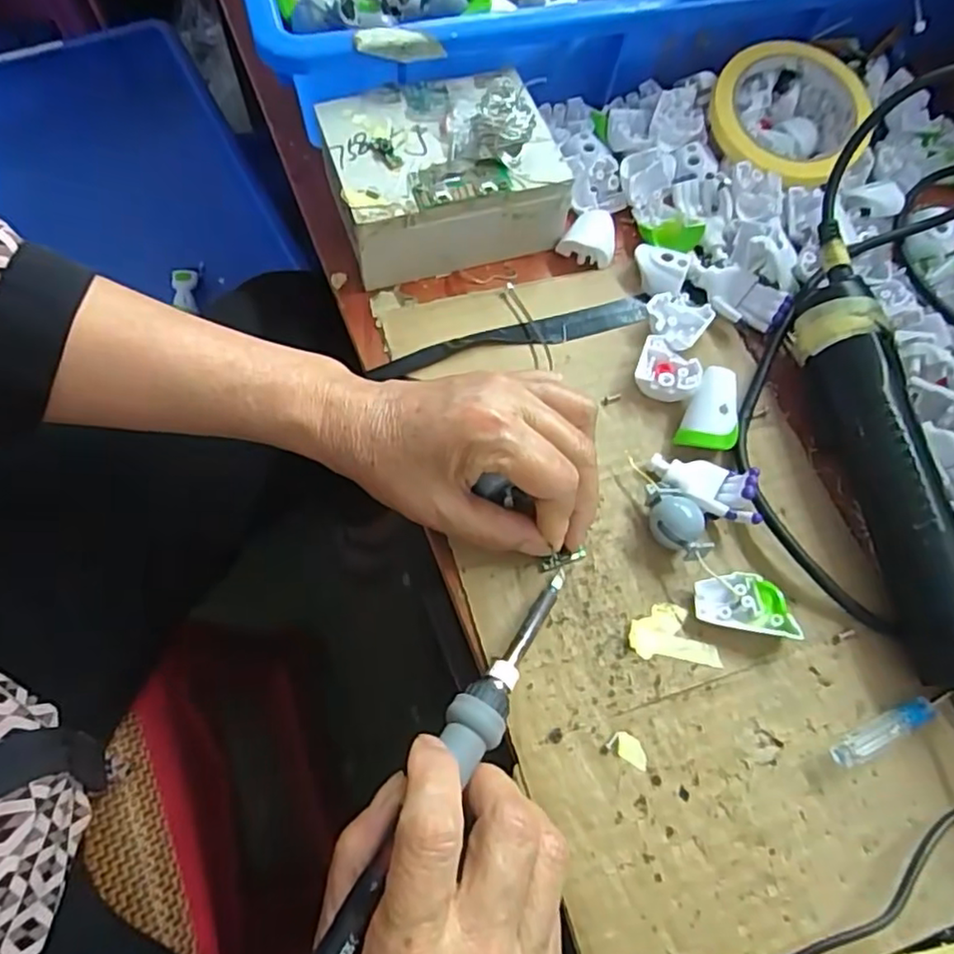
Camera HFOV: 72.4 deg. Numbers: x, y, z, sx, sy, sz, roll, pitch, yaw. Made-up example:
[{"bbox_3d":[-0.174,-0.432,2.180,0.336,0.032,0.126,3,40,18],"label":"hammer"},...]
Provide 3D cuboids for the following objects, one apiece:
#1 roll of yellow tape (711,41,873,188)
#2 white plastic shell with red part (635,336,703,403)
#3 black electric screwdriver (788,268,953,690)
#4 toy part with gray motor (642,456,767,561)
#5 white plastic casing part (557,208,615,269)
[{"bbox_3d":[0.199,-0.225,0.402,0.094,0.025,0.099,2,65,-4],"label":"roll of yellow tape"},{"bbox_3d":[0.101,-0.056,0.345,0.032,0.015,0.030,2,65,-4],"label":"white plastic shell with red part"},{"bbox_3d":[0.190,-0.004,0.305,0.029,0.040,0.194,-5,66,-7],"label":"black electric screwdriver"},{"bbox_3d":[0.107,0.014,0.310,0.049,0.025,0.050,2,65,-4],"label":"toy part with gray motor"},{"bbox_3d":[0.067,-0.140,0.380,0.032,0.015,0.028,29,66,9],"label":"white plastic casing part"}]

